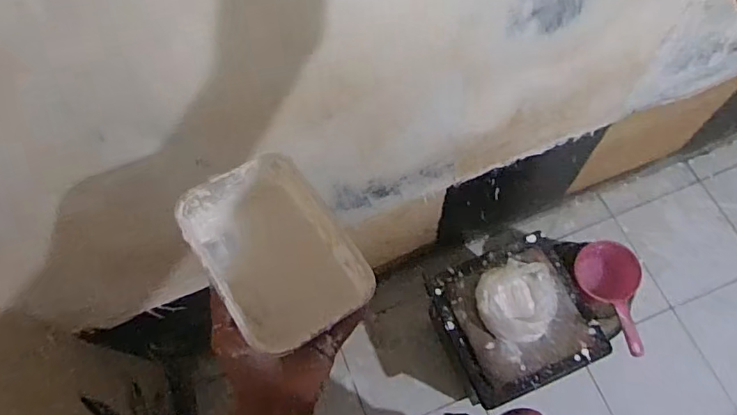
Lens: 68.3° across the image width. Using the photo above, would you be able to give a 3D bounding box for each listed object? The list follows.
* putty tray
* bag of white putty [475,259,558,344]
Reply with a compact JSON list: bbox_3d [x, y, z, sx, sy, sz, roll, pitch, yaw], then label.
[{"bbox_3d":[-0.081,0.039,0.483,0.117,0.064,0.161,-37,70,-12],"label":"putty tray"},{"bbox_3d":[0.307,0.182,1.093,0.169,0.059,0.153,-28,69,-8],"label":"bag of white putty"}]

